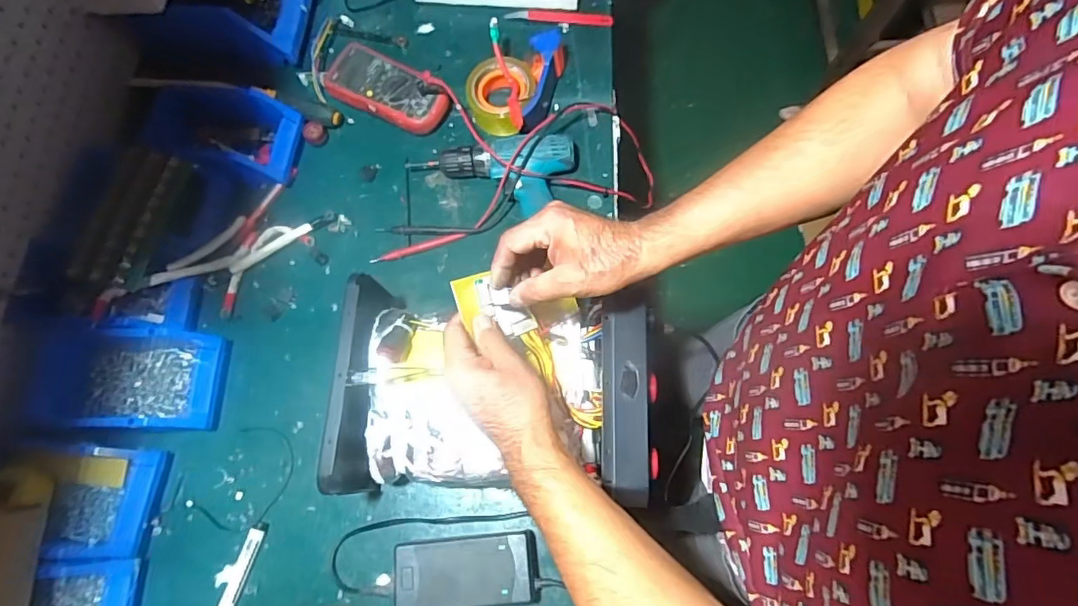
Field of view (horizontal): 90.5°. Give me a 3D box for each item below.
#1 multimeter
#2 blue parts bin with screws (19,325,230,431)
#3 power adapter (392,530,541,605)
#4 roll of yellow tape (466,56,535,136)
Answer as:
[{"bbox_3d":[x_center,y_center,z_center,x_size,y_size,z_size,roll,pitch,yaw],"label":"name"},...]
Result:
[{"bbox_3d":[-0.216,-0.310,0.782,0.179,0.045,0.088,27,75,9],"label":"multimeter"},{"bbox_3d":[-0.494,0.092,0.642,0.198,0.069,0.118,1,72,2],"label":"blue parts bin with screws"},{"bbox_3d":[-0.078,0.298,0.593,0.154,0.051,0.077,-4,72,0],"label":"power adapter"},{"bbox_3d":[-0.057,-0.294,0.769,0.093,0.055,0.104,8,73,4],"label":"roll of yellow tape"}]

